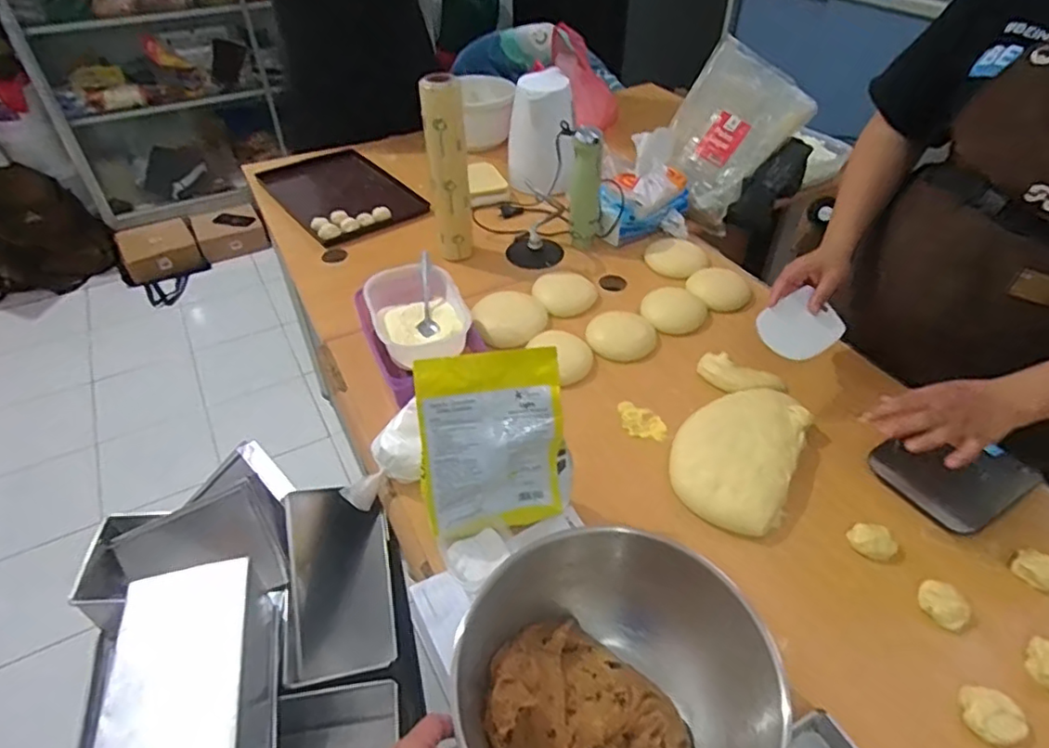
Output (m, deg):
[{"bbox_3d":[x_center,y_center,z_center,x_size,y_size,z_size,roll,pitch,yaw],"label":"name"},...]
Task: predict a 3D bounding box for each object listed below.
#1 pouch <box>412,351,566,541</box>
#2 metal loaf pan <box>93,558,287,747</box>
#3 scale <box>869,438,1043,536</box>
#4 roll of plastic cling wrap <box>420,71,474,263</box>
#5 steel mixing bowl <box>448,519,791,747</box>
[{"bbox_3d":[-0.036,0.079,0.670,0.151,0.201,0.030,-6,18,-11],"label":"pouch"},{"bbox_3d":[-0.347,0.341,0.648,0.129,0.129,0.262,-10,44,-9],"label":"metal loaf pan"},{"bbox_3d":[0.533,0.119,0.753,0.155,0.019,0.135,-22,48,-22],"label":"scale"},{"bbox_3d":[-0.130,-0.341,1.042,0.068,0.310,0.070,-4,43,-4],"label":"roll of plastic cling wrap"},{"bbox_3d":[0.075,0.268,0.523,0.253,0.093,0.248,0,43,0],"label":"steel mixing bowl"}]

